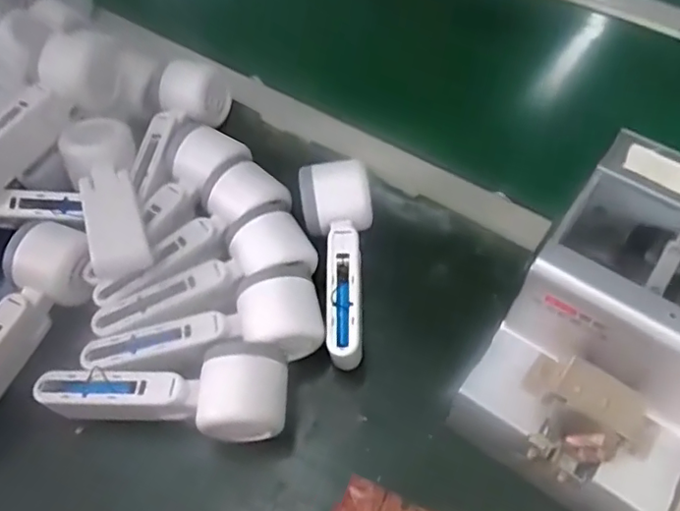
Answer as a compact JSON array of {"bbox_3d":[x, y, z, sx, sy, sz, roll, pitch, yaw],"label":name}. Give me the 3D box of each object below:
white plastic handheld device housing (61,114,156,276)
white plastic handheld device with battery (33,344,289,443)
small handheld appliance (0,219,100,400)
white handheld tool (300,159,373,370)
[{"bbox_3d":[-0.173,-0.047,0.435,0.050,0.033,0.143,-23,60,-12],"label":"white plastic handheld device housing"},{"bbox_3d":[-0.116,0.090,0.390,0.159,0.055,0.057,5,58,5],"label":"white plastic handheld device with battery"},{"bbox_3d":[-0.235,0.049,0.409,0.061,0.045,0.162,21,73,14],"label":"small handheld appliance"},{"bbox_3d":[0.003,0.006,0.436,0.052,0.061,0.147,-6,58,-2],"label":"white handheld tool"}]

